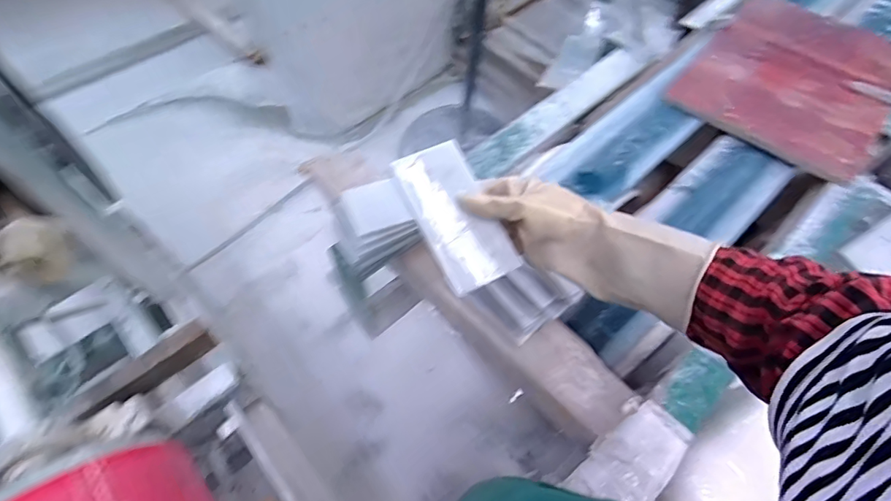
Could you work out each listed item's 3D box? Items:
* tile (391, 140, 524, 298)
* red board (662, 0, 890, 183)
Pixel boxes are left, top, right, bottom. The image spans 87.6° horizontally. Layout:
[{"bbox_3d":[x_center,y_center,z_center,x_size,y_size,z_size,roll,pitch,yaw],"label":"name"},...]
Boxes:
[{"bbox_3d":[0.010,-0.033,0.453,0.069,0.007,0.142,-29,88,3],"label":"tile"},{"bbox_3d":[0.604,-0.303,0.799,0.301,0.024,0.383,38,69,23],"label":"red board"}]

